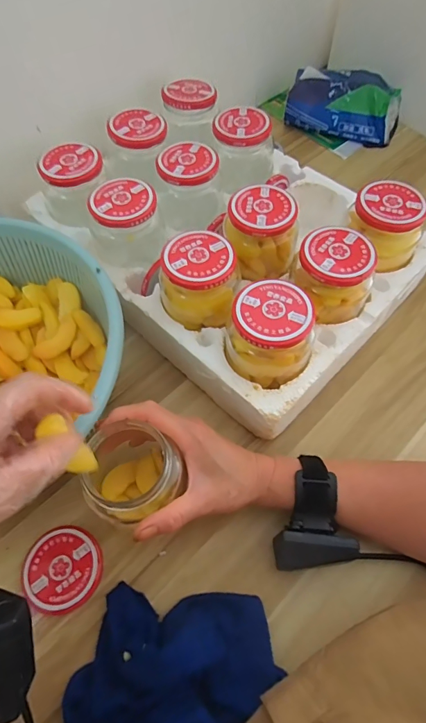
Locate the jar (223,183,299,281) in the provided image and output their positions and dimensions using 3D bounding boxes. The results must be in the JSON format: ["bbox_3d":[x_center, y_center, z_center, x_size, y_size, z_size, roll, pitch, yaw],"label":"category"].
[{"bbox_3d":[0.052,-0.139,0.446,0.070,0.074,0.068,0,61,0],"label":"jar"}]

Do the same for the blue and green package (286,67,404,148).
[{"bbox_3d":[0.215,-0.420,0.661,0.179,0.071,0.079,22,64,12],"label":"blue and green package"}]

